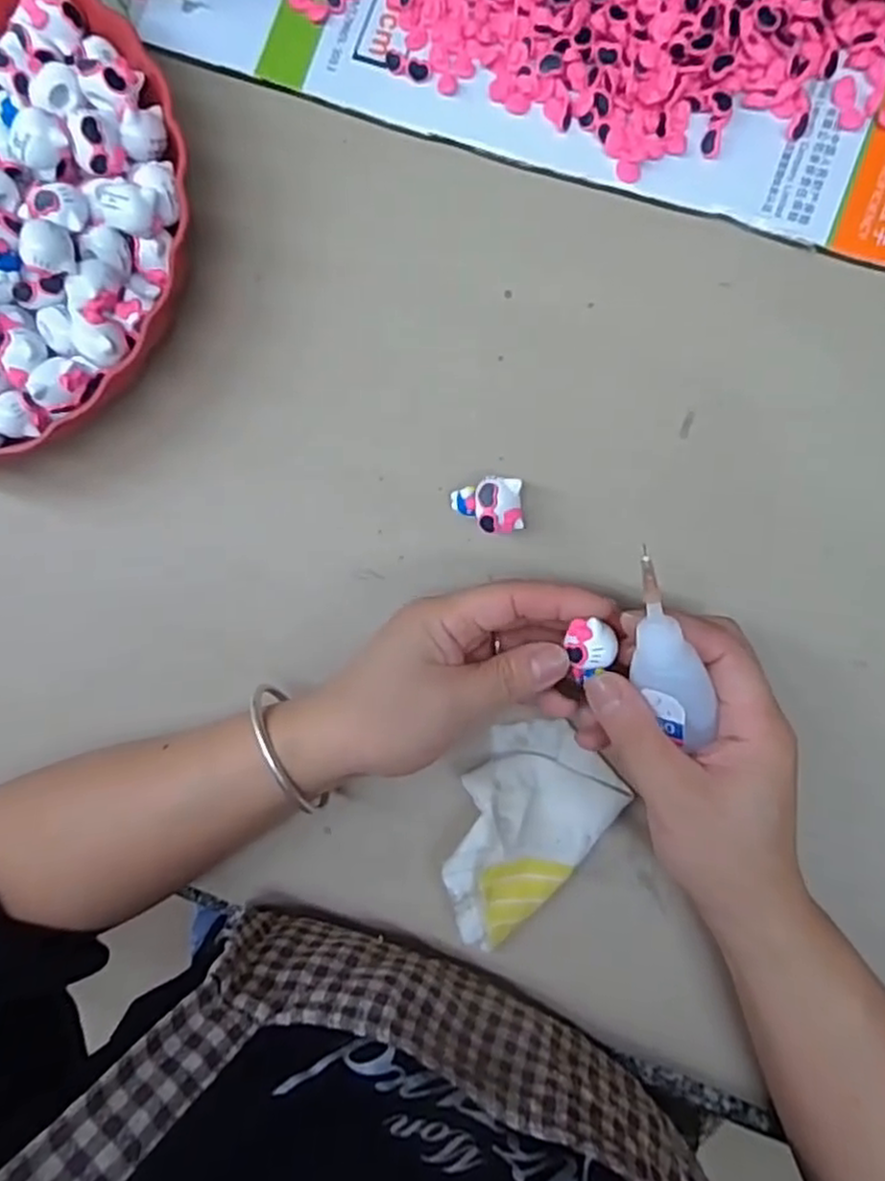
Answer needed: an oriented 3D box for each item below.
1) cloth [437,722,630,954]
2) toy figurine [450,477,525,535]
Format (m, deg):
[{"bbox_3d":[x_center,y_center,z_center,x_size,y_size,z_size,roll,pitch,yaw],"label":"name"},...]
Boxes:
[{"bbox_3d":[0.032,0.114,0.336,0.064,0.036,0.101,40,93,5],"label":"cloth"},{"bbox_3d":[0.021,-0.040,0.345,0.034,0.018,0.025,-3,89,6],"label":"toy figurine"}]

